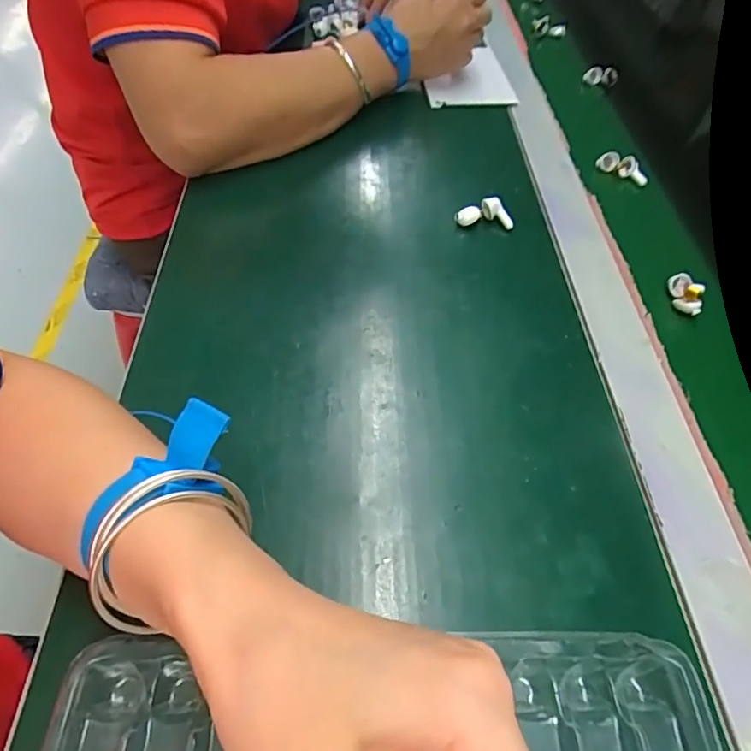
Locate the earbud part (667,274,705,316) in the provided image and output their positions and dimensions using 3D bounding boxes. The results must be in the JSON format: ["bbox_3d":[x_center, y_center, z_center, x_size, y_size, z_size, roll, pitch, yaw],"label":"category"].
[{"bbox_3d":[0.231,-0.062,0.387,0.025,0.015,0.028,23,56,14],"label":"earbud part"}]

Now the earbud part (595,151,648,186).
[{"bbox_3d":[0.232,-0.195,0.486,0.048,0.016,0.012,33,59,20],"label":"earbud part"}]

